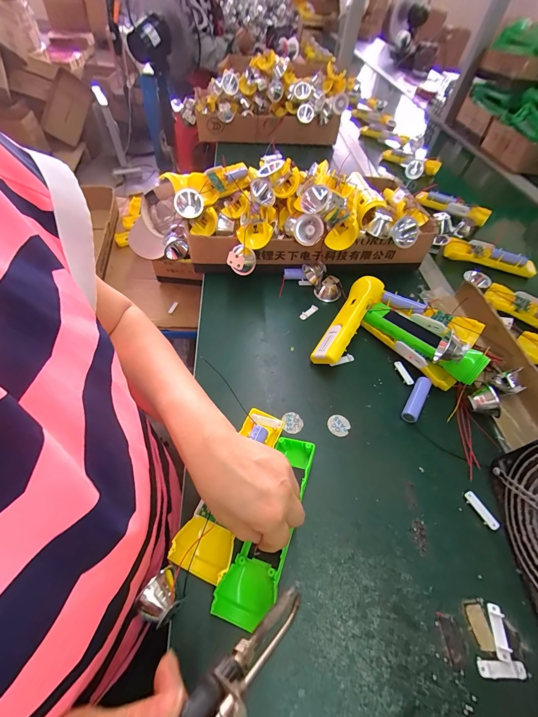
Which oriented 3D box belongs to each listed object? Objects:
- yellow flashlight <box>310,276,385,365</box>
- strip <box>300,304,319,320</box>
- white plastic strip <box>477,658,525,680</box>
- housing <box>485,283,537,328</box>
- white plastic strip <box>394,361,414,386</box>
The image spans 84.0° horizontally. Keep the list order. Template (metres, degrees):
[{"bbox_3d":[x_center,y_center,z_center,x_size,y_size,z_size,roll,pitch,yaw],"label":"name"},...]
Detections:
[{"bbox_3d":[0.115,-0.055,0.436,0.040,0.051,0.167,30,57,17],"label":"yellow flashlight"},{"bbox_3d":[0.063,-0.073,0.472,0.012,0.009,0.034,40,61,23],"label":"strip"},{"bbox_3d":[0.188,0.249,0.239,0.038,0.004,0.010,4,53,0],"label":"white plastic strip"},{"bbox_3d":[0.443,-0.069,0.488,0.167,0.034,0.040,31,58,18],"label":"housing"},{"bbox_3d":[0.184,0.020,0.407,0.009,0.006,0.037,-13,55,-12],"label":"white plastic strip"}]

